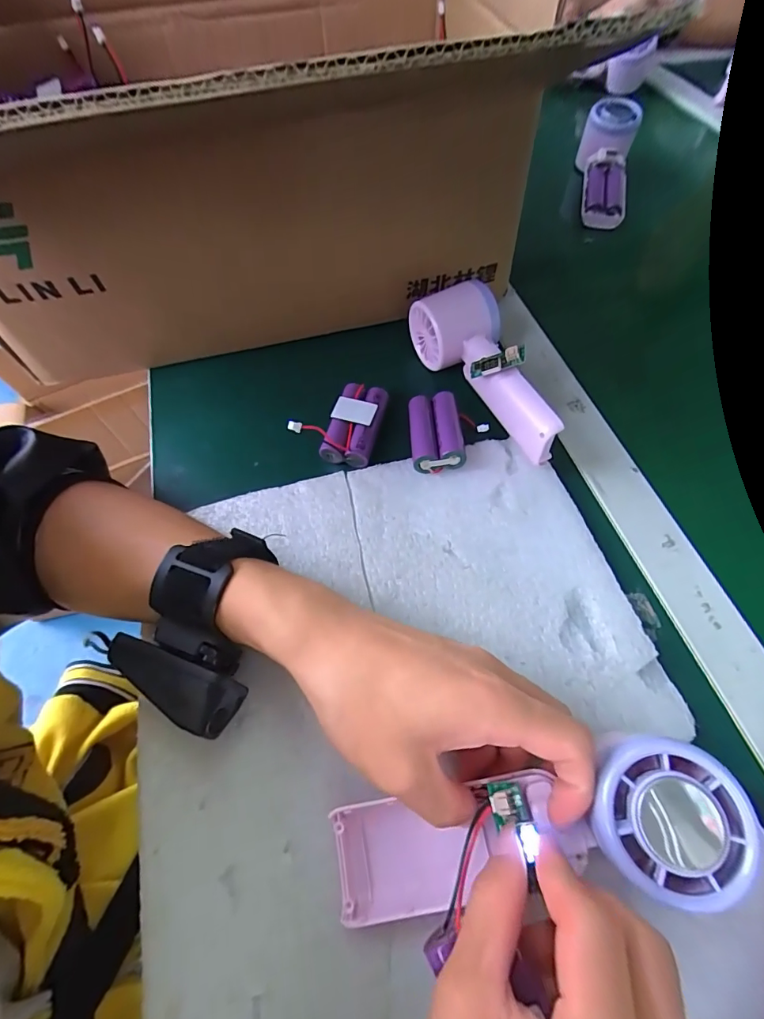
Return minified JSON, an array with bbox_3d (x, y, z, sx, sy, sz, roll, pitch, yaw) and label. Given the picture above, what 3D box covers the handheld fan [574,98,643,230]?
[{"bbox_3d":[0.258,-0.392,0.522,0.055,0.047,0.176,10,74,6],"label":"handheld fan"}]

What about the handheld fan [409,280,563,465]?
[{"bbox_3d":[0.081,-0.105,0.334,0.061,0.054,0.161,-24,63,-12],"label":"handheld fan"}]

